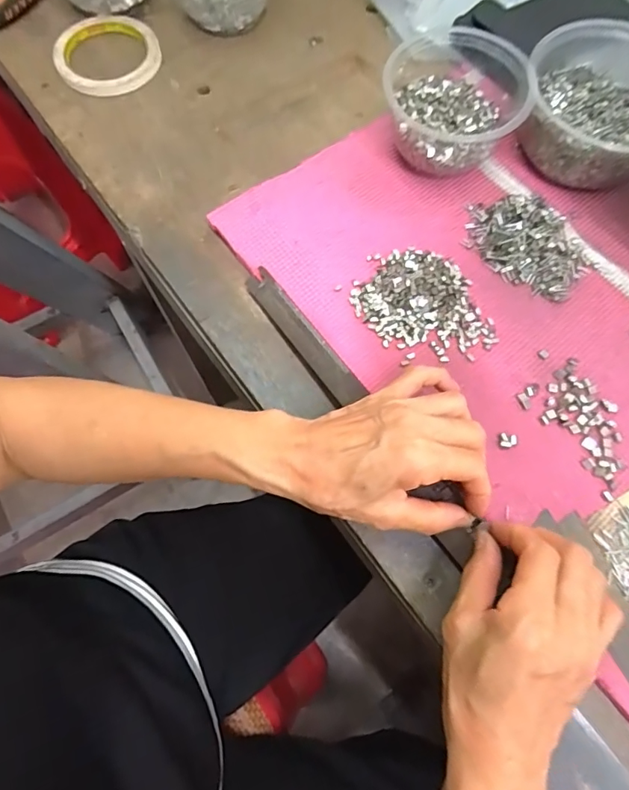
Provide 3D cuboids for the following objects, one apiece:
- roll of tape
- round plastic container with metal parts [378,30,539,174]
[{"bbox_3d":[-0.198,-0.330,0.460,0.094,0.017,0.095,-9,73,-5],"label":"roll of tape"},{"bbox_3d":[0.114,-0.241,0.399,0.107,0.065,0.102,1,72,-2],"label":"round plastic container with metal parts"}]

